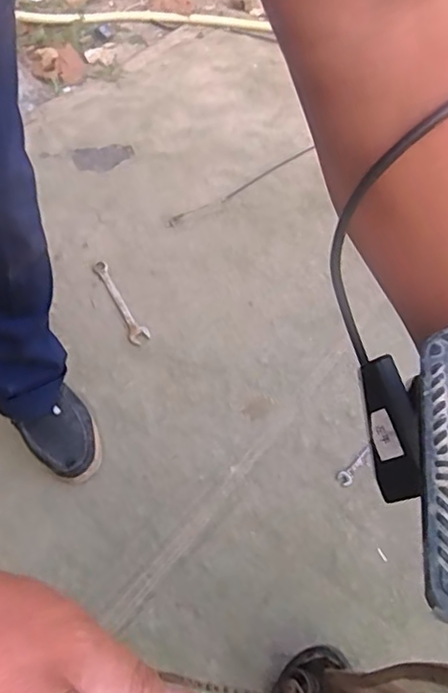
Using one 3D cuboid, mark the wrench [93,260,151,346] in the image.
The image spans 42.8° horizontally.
[{"bbox_3d":[-0.189,-0.083,1.042,0.036,0.011,0.199,-23,63,-15],"label":"wrench"}]

